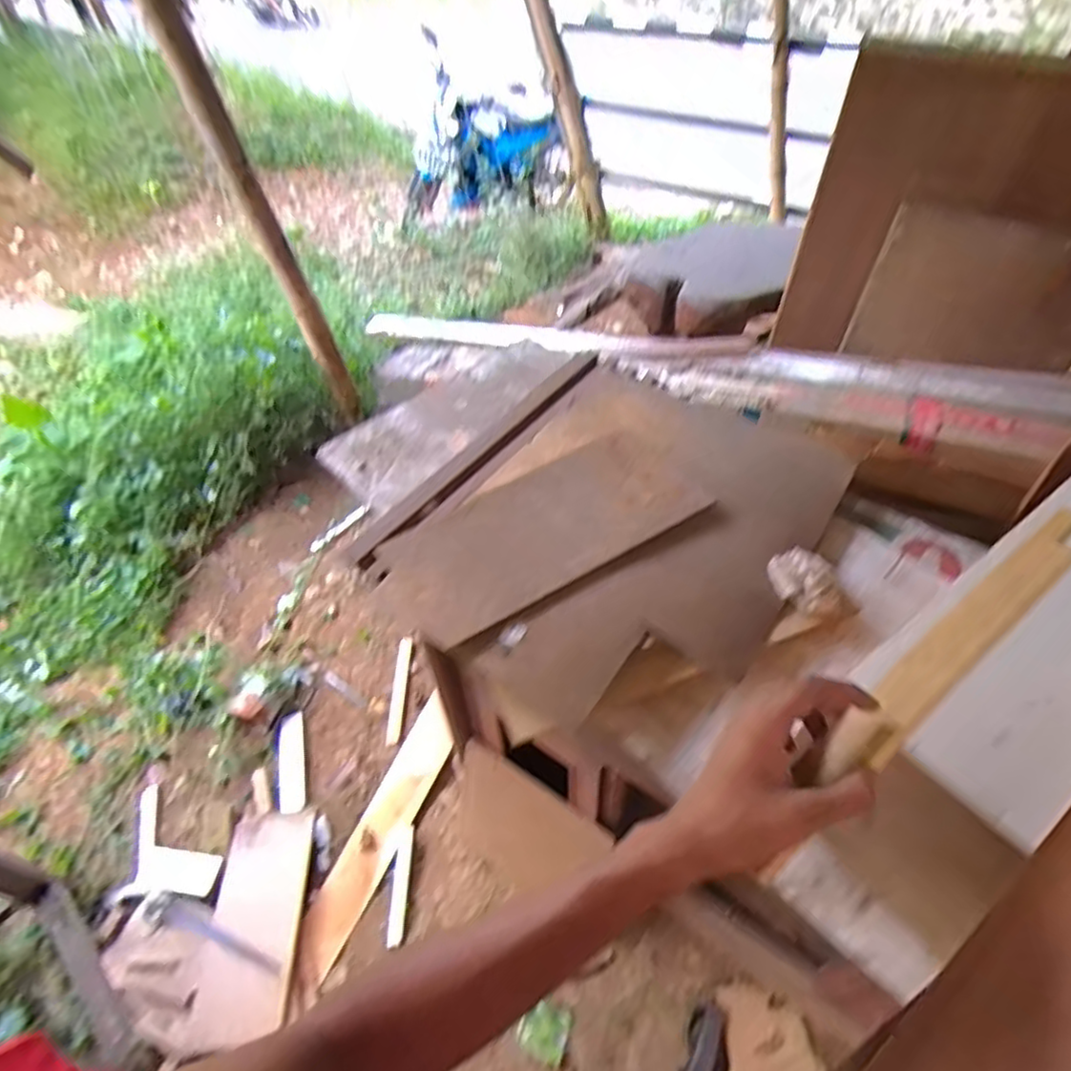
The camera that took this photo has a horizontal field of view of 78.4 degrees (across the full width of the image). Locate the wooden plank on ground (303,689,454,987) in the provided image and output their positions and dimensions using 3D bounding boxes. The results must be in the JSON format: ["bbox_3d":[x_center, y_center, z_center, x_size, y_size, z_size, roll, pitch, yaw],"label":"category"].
[{"bbox_3d":[-0.360,0.689,1.550,0.115,0.034,0.618,21,69,18],"label":"wooden plank on ground"}]

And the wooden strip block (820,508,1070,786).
[{"bbox_3d":[0.278,0.069,0.431,0.253,0.028,0.034,-40,58,-12],"label":"wooden strip block"}]

